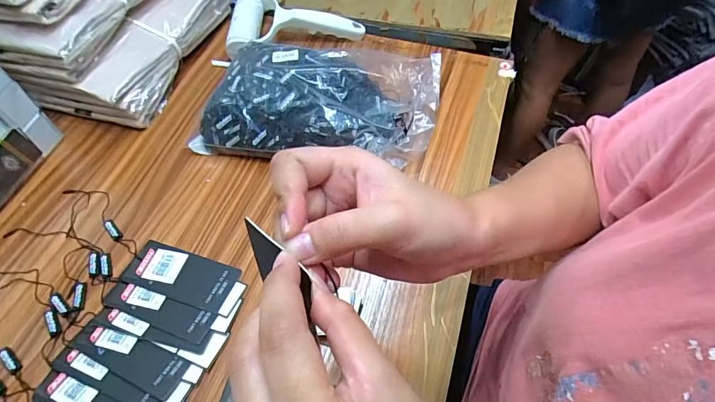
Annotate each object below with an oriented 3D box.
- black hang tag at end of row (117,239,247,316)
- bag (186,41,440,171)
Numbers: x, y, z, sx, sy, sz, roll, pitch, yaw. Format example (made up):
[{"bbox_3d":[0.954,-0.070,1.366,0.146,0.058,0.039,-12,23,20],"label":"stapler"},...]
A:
[{"bbox_3d":[-0.167,0.072,0.398,0.117,0.006,0.049,15,58,11],"label":"black hang tag at end of row"},{"bbox_3d":[-0.045,-0.118,0.485,0.276,0.074,0.150,4,56,5],"label":"bag"}]

